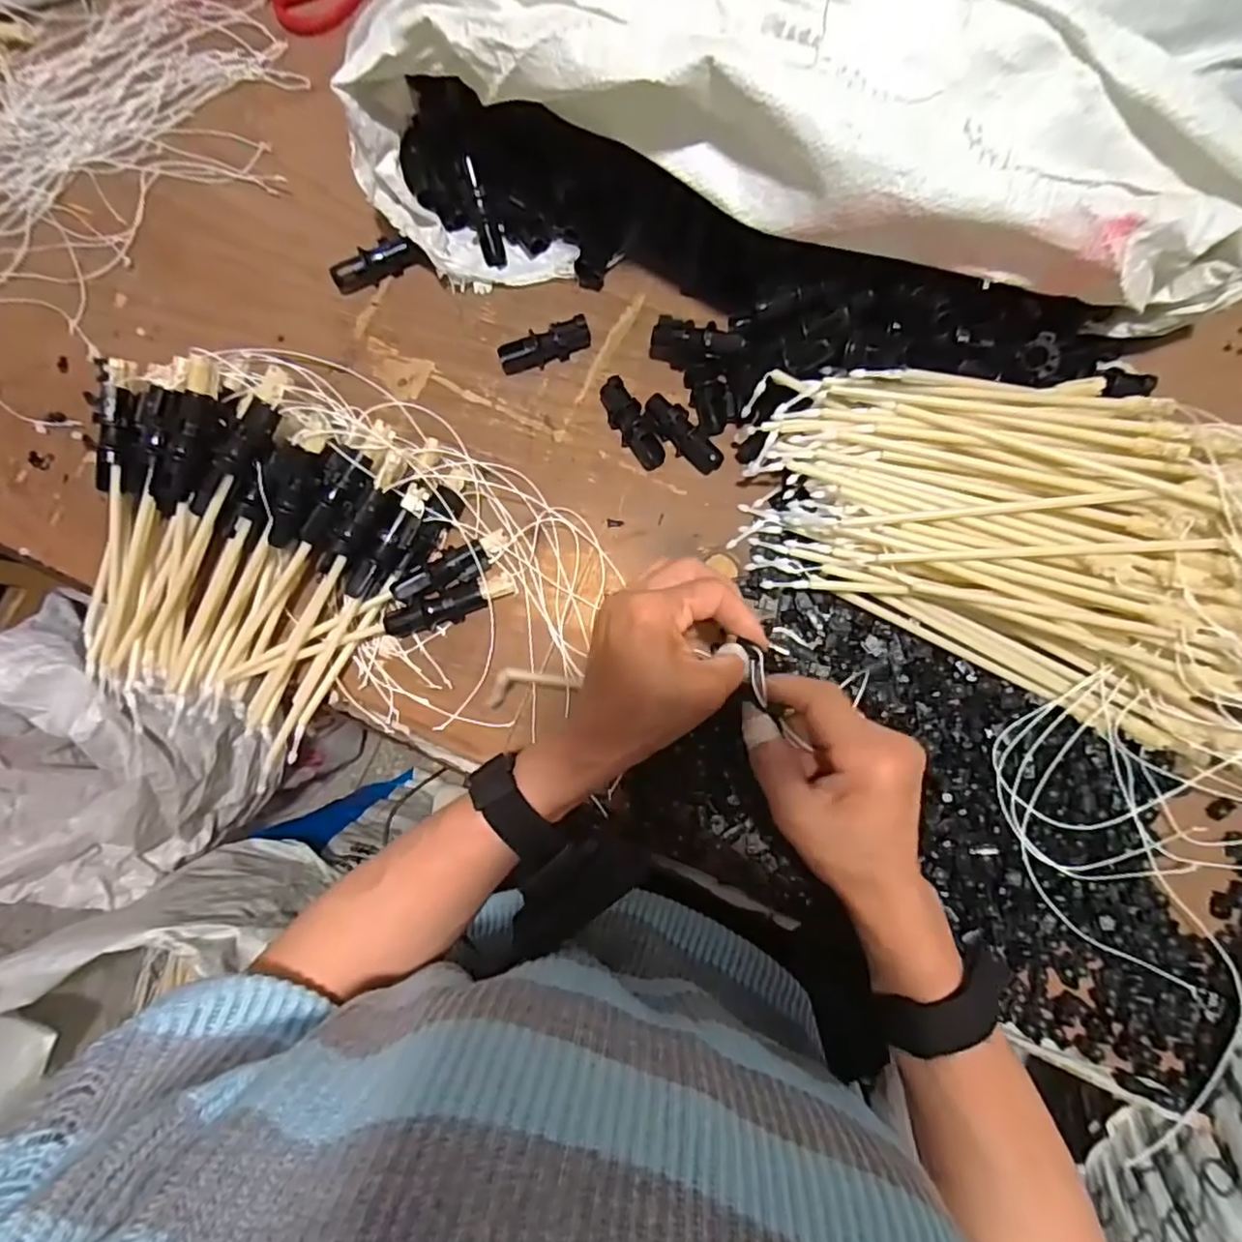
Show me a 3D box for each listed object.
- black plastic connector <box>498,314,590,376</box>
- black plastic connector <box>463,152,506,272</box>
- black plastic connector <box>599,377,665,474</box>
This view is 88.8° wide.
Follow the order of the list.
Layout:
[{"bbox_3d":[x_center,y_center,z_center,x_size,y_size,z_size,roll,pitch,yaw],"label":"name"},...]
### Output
[{"bbox_3d":[-0.055,-0.200,0.462,0.067,0.024,0.017,-22,82,1],"label":"black plastic connector"},{"bbox_3d":[-0.099,-0.299,0.466,0.019,0.013,0.070,-13,123,2],"label":"black plastic connector"},{"bbox_3d":[0.008,-0.139,0.449,0.024,0.021,0.066,-30,82,0],"label":"black plastic connector"}]

